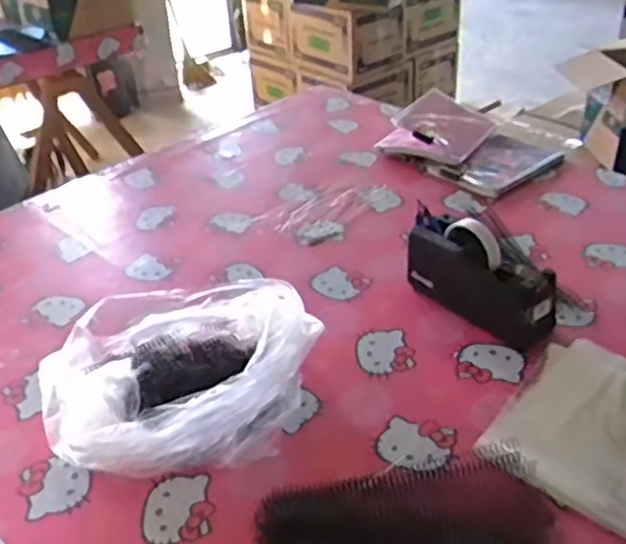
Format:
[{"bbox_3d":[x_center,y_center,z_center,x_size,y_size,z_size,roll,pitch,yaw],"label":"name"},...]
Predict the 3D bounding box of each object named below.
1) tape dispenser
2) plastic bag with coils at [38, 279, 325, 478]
[{"bbox_3d":[0.213,0.004,0.920,0.067,0.114,0.213,-31,43,-34],"label":"tape dispenser"},{"bbox_3d":[-0.159,0.116,0.809,0.301,0.098,0.256,1,35,6],"label":"plastic bag with coils"}]

